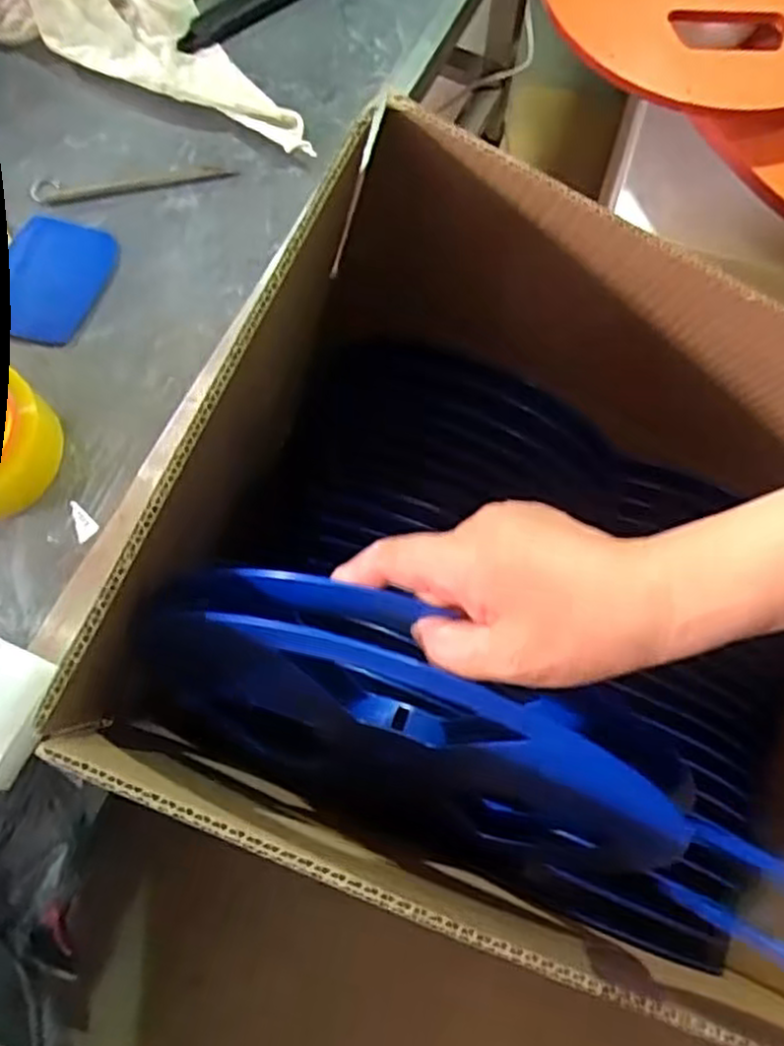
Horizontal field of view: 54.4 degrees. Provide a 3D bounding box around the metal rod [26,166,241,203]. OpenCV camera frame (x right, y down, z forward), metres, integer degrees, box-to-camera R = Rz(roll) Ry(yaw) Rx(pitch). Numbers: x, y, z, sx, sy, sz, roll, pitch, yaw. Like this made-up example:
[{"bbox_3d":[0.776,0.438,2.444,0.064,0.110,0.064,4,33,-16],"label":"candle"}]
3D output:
[{"bbox_3d":[-0.210,-0.277,0.620,0.160,0.008,0.021,-10,72,-3],"label":"metal rod"}]

